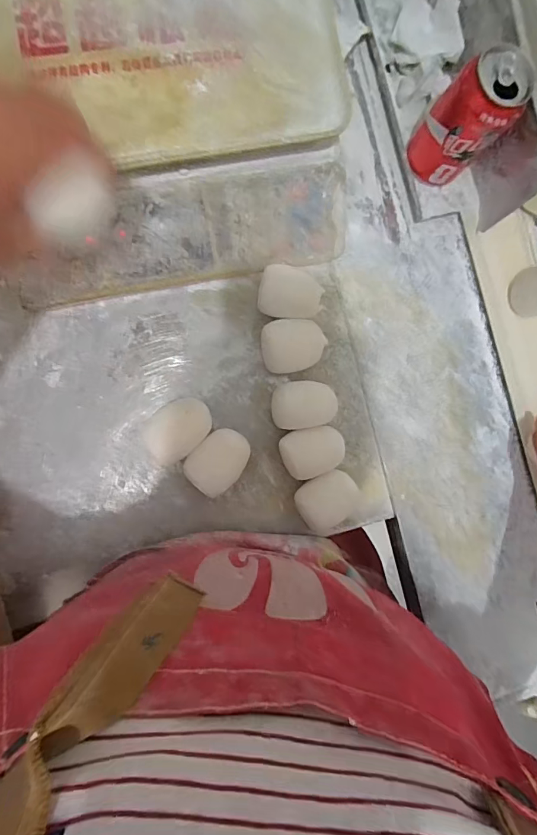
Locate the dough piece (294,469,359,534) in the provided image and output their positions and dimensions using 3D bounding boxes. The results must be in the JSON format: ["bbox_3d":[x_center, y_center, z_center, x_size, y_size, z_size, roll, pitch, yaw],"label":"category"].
[{"bbox_3d":[0.060,0.086,0.448,0.063,0.041,0.055,-23,92,-6],"label":"dough piece"}]

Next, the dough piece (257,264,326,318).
[{"bbox_3d":[0.022,-0.125,0.441,0.063,0.039,0.047,12,88,-6],"label":"dough piece"}]

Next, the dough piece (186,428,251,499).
[{"bbox_3d":[-0.049,0.043,0.433,0.064,0.037,0.049,-44,94,-5],"label":"dough piece"}]

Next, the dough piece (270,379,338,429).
[{"bbox_3d":[0.036,-0.013,0.446,0.064,0.037,0.047,-2,89,-6],"label":"dough piece"}]

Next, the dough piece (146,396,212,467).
[{"bbox_3d":[-0.091,0.011,0.434,0.068,0.034,0.049,-39,93,-5],"label":"dough piece"}]

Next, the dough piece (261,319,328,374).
[{"bbox_3d":[0.025,-0.072,0.441,0.063,0.037,0.050,-6,90,-6],"label":"dough piece"}]

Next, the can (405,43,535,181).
[{"bbox_3d":[0.187,-0.283,0.420,0.068,0.127,0.061,36,86,-4],"label":"can"}]

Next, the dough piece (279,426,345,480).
[{"bbox_3d":[0.045,0.034,0.445,0.063,0.038,0.048,-19,91,-6],"label":"dough piece"}]

